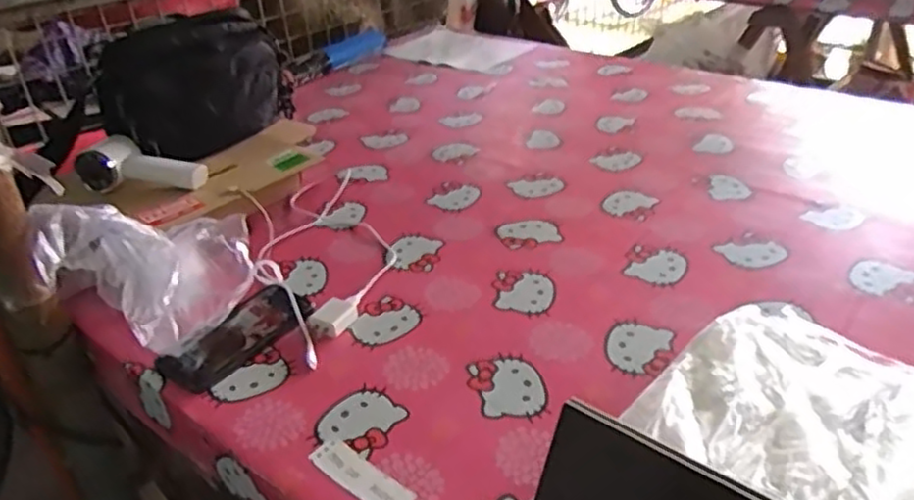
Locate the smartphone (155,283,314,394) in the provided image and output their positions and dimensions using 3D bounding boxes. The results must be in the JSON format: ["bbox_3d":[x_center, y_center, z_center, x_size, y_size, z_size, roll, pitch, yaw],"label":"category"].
[{"bbox_3d":[-0.231,0.089,0.759,0.072,0.013,0.167,17,36,29],"label":"smartphone"}]

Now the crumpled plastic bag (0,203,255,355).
[{"bbox_3d":[-0.342,0.011,0.770,0.193,0.136,0.167,3,32,10],"label":"crumpled plastic bag"}]

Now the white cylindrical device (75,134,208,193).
[{"bbox_3d":[-0.404,-0.112,0.910,0.157,0.050,0.059,-1,31,3],"label":"white cylindrical device"}]

